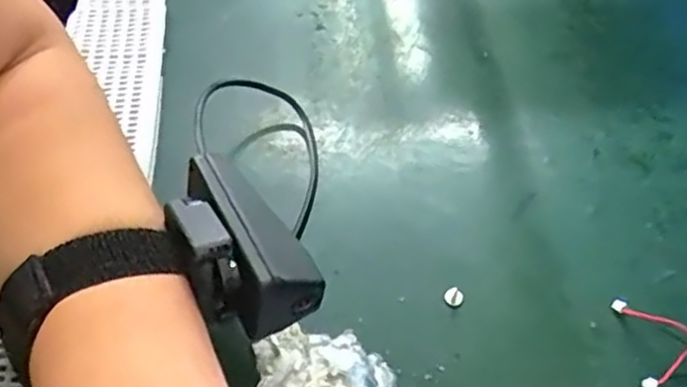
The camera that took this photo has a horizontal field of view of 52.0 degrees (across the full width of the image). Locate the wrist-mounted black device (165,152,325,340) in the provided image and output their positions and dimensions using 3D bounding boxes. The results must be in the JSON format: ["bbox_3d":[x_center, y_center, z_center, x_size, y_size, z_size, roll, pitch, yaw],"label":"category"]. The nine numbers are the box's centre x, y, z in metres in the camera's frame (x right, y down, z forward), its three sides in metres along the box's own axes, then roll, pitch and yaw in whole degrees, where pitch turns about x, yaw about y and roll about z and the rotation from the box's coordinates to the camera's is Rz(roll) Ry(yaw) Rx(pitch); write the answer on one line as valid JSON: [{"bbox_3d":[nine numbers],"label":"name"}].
[{"bbox_3d":[-0.043,0.018,0.263,0.040,0.033,0.069,-28,58,-25],"label":"wrist-mounted black device"}]

